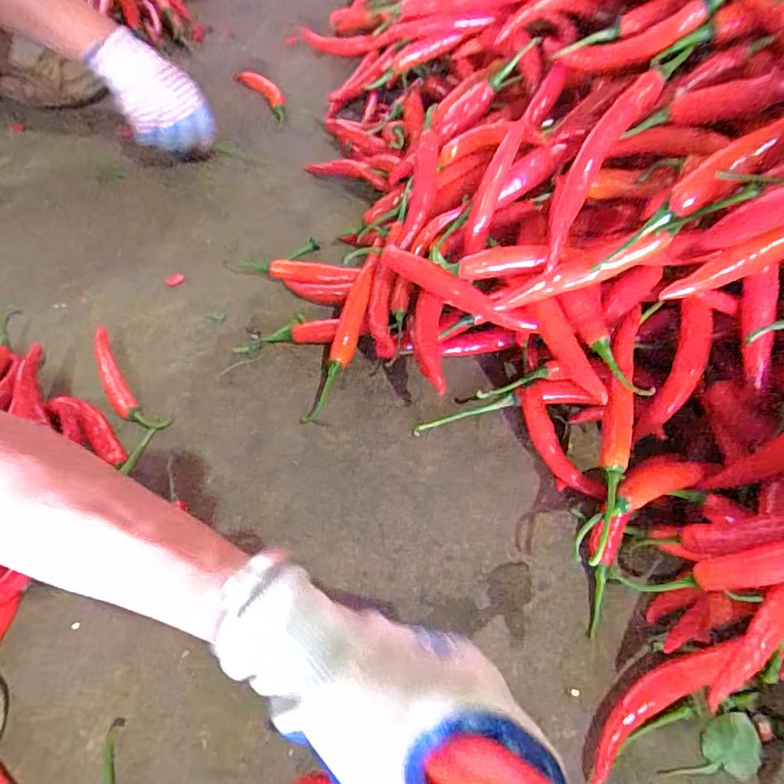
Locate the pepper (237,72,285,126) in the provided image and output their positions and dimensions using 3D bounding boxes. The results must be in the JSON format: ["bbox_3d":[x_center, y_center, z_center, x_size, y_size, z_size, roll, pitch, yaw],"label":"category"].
[{"bbox_3d":[-0.164,-0.387,0.695,0.027,0.026,0.139,-28,59,-15],"label":"pepper"}]

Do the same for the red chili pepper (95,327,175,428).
[{"bbox_3d":[-0.223,-0.007,0.439,0.027,0.023,0.133,-37,62,-20],"label":"red chili pepper"}]

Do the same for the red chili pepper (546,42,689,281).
[{"bbox_3d":[0.142,-0.161,0.363,0.025,0.018,0.168,31,91,21],"label":"red chili pepper"}]

